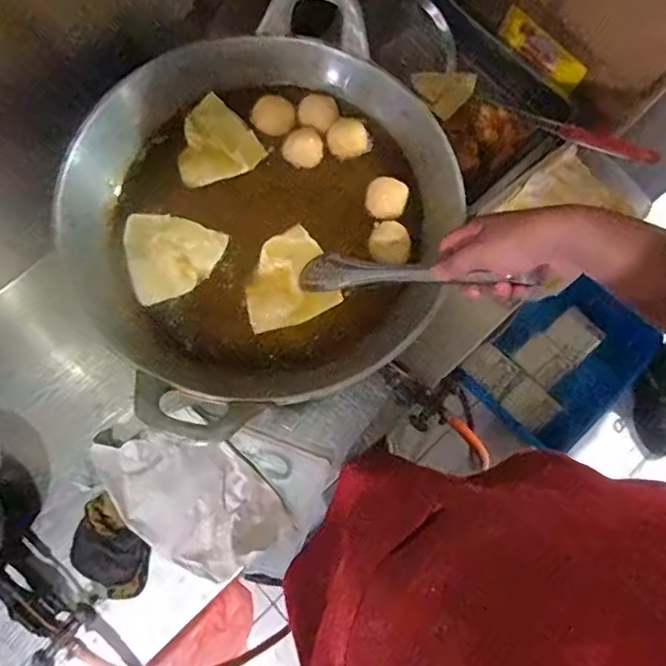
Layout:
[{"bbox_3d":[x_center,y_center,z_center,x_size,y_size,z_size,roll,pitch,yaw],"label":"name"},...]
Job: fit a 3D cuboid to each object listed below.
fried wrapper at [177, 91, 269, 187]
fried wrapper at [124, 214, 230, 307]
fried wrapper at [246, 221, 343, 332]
[{"bbox_3d":[-0.155,-0.244,0.709,0.104,0.015,0.116,-31,78,-9],"label":"fried wrapper"},{"bbox_3d":[-0.187,-0.097,0.671,0.113,0.016,0.111,-17,76,-5],"label":"fried wrapper"},{"bbox_3d":[-0.056,-0.065,0.666,0.105,0.012,0.111,-19,76,-6],"label":"fried wrapper"}]

